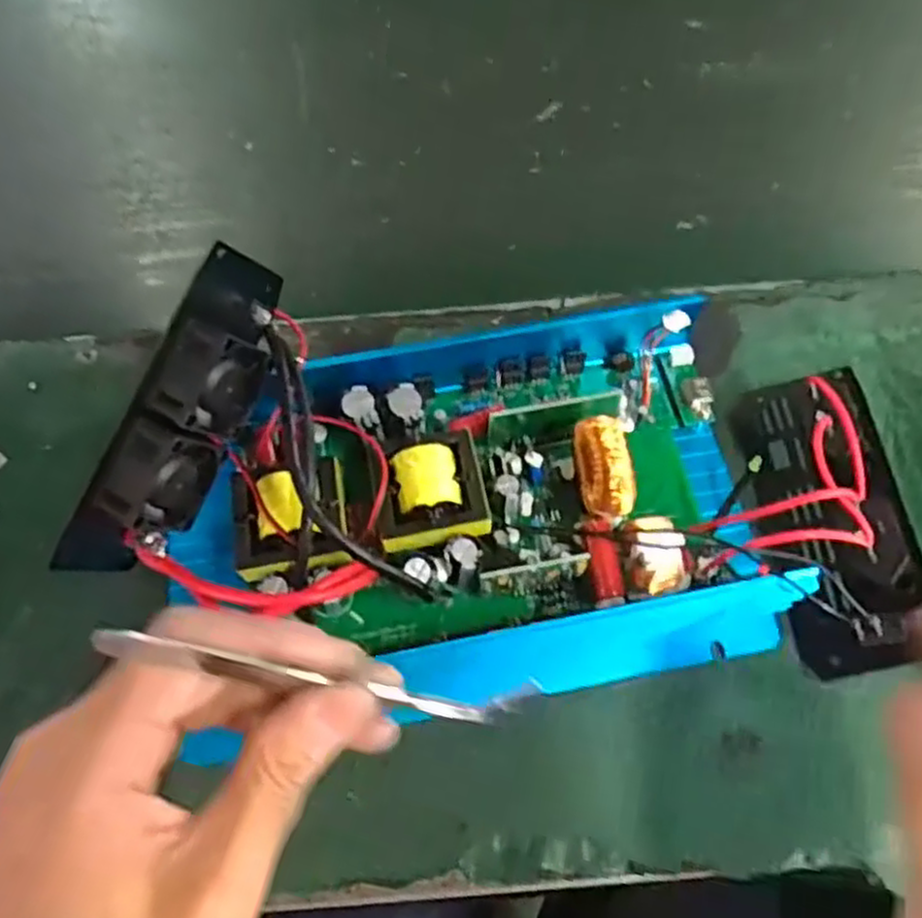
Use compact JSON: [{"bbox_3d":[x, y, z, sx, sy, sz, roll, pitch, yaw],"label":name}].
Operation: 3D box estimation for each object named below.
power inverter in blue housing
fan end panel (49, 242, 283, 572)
[{"bbox_3d":[0.009,0.024,0.325,0.254,0.061,0.170,-11,62,-4],"label":"power inverter in blue housing"},{"bbox_3d":[-0.109,-0.015,0.292,0.023,0.044,0.135,26,89,15],"label":"fan end panel"}]

